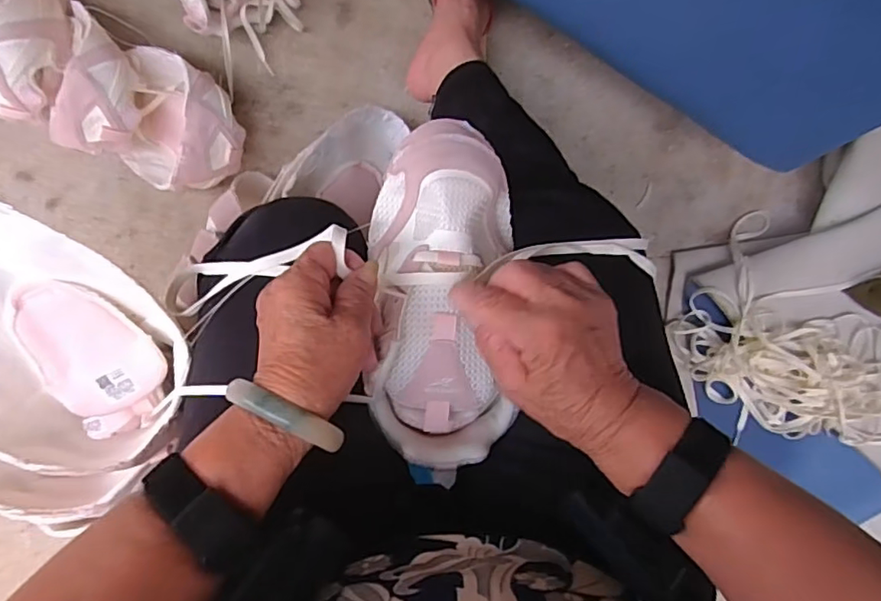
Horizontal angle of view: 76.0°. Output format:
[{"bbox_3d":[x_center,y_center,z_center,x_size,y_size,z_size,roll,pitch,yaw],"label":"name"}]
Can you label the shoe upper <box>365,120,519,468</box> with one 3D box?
[{"bbox_3d":[0.002,-0.003,0.387,0.097,0.051,0.229,1,87,-2],"label":"shoe upper"}]

